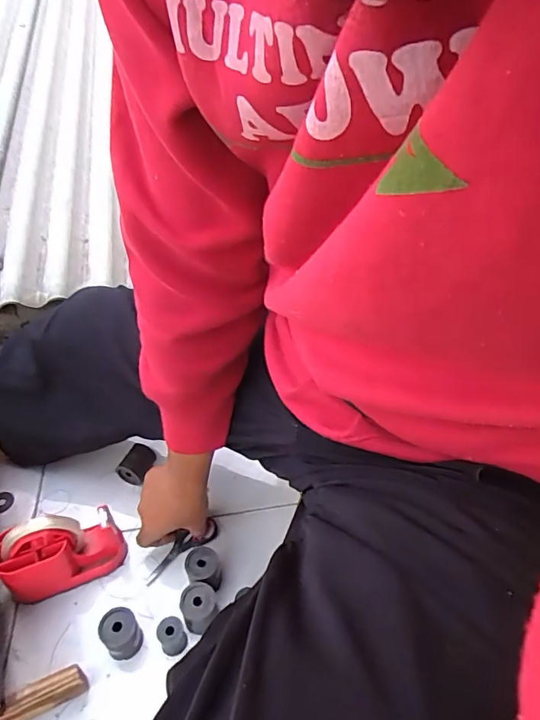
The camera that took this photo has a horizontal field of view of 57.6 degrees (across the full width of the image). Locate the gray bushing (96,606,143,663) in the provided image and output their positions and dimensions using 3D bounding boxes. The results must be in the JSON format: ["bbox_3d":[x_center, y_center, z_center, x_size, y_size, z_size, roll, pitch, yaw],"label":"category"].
[{"bbox_3d":[-0.178,0.331,0.589,0.043,0.058,0.046,0,43,0],"label":"gray bushing"}]

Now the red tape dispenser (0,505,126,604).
[{"bbox_3d":[-0.273,0.248,0.640,0.148,0.109,0.065,-17,45,-17],"label":"red tape dispenser"}]

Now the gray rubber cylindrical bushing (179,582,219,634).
[{"bbox_3d":[-0.088,0.312,0.613,0.046,0.041,0.050,0,43,0],"label":"gray rubber cylindrical bushing"}]

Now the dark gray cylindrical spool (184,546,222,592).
[{"bbox_3d":[-0.089,0.278,0.647,0.045,0.054,0.047,0,43,0],"label":"dark gray cylindrical spool"}]

